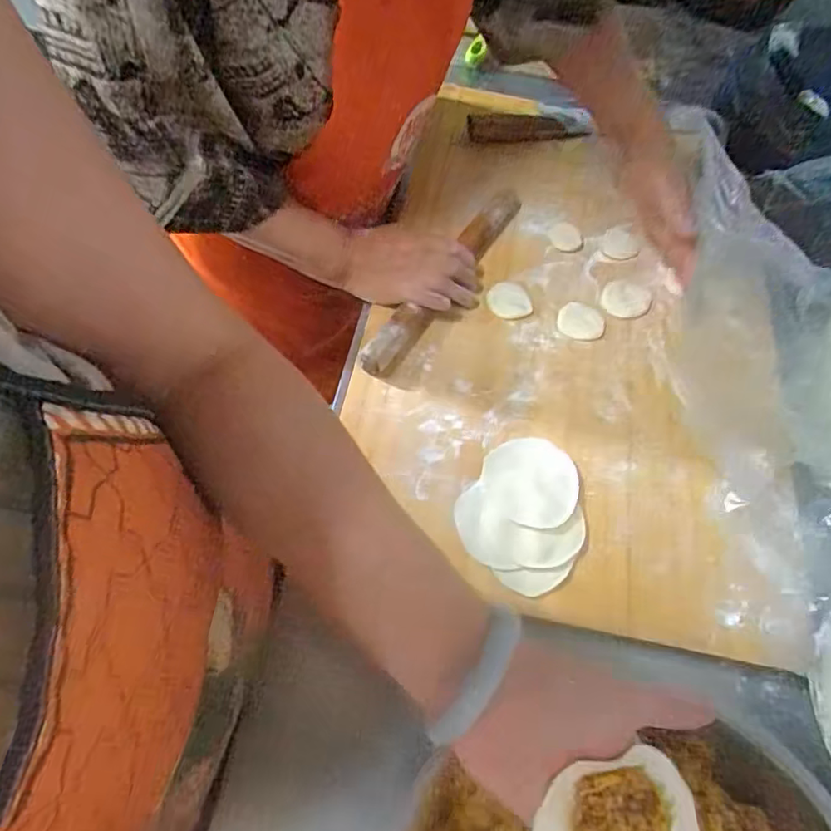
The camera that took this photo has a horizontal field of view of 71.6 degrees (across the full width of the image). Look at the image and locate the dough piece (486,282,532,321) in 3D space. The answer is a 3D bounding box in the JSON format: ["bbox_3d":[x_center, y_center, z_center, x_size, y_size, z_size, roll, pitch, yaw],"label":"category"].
[{"bbox_3d":[0.094,-0.116,0.588,0.041,0.009,0.045,2,60,-3],"label":"dough piece"}]

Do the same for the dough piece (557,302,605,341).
[{"bbox_3d":[0.169,-0.096,0.585,0.047,0.005,0.040,13,60,3],"label":"dough piece"}]

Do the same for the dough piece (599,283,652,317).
[{"bbox_3d":[0.218,-0.120,0.600,0.050,0.008,0.041,7,60,-1],"label":"dough piece"}]

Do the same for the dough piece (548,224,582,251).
[{"bbox_3d":[0.165,-0.195,0.641,0.036,0.017,0.032,19,61,6],"label":"dough piece"}]

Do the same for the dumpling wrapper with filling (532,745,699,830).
[{"bbox_3d":[0.102,0.206,0.288,0.073,0.027,0.072,23,61,9],"label":"dumpling wrapper with filling"}]

